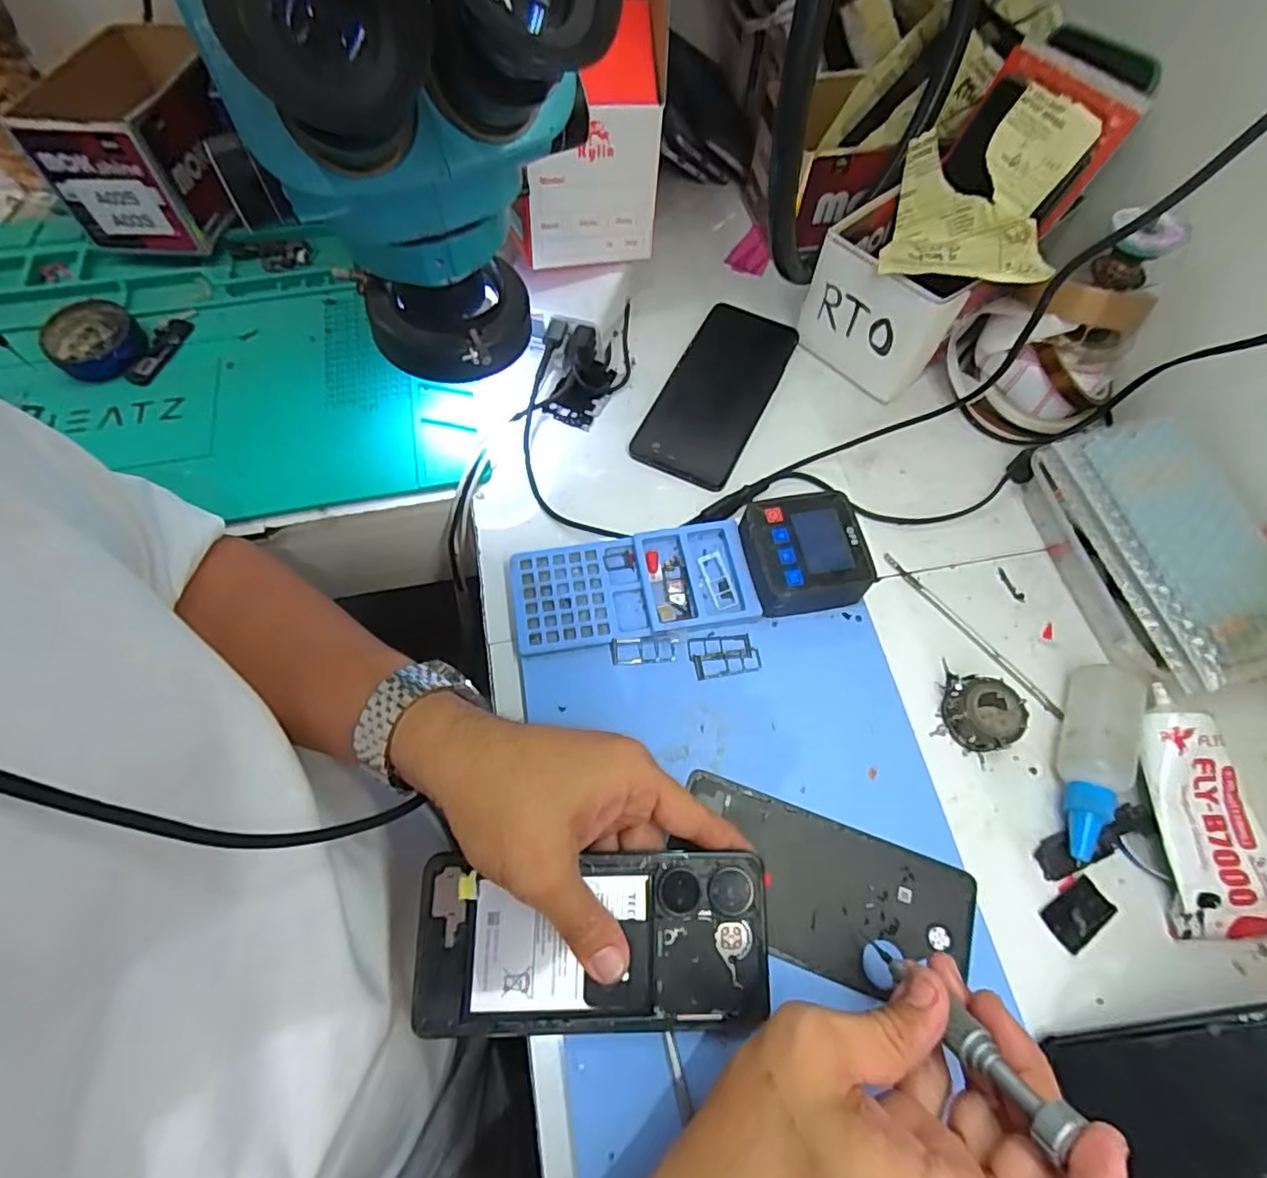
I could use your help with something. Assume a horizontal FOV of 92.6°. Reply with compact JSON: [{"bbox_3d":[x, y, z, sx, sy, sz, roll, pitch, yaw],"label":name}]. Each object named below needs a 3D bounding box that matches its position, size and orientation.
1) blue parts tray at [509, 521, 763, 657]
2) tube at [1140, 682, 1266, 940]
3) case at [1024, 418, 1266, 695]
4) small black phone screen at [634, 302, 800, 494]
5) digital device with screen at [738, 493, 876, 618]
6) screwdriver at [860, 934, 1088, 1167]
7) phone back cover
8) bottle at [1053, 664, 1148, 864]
[{"bbox_3d":[-0.001,-0.002,0.383,0.147,0.011,0.068,-9,65,-6],"label":"blue parts tray"},{"bbox_3d":[0.309,0.119,0.333,0.056,0.034,0.125,-4,64,-3],"label":"tube"},{"bbox_3d":[0.338,-0.020,0.387,0.099,0.055,0.166,-11,65,-6],"label":"case"},{"bbox_3d":[0.065,-0.152,0.464,0.074,0.007,0.169,24,66,10],"label":"small black phone screen"},{"bbox_3d":[0.104,-0.020,0.385,0.073,0.035,0.067,-9,65,-6],"label":"digital device with screen"},{"bbox_3d":[0.129,0.177,0.252,0.016,0.112,0.015,-12,92,-9],"label":"screwdriver"},{"bbox_3d":[0.098,0.158,0.318,0.156,0.004,0.072,19,64,6],"label":"phone back cover"},{"bbox_3d":[0.259,0.096,0.341,0.037,0.035,0.109,28,67,11],"label":"bottle"}]

